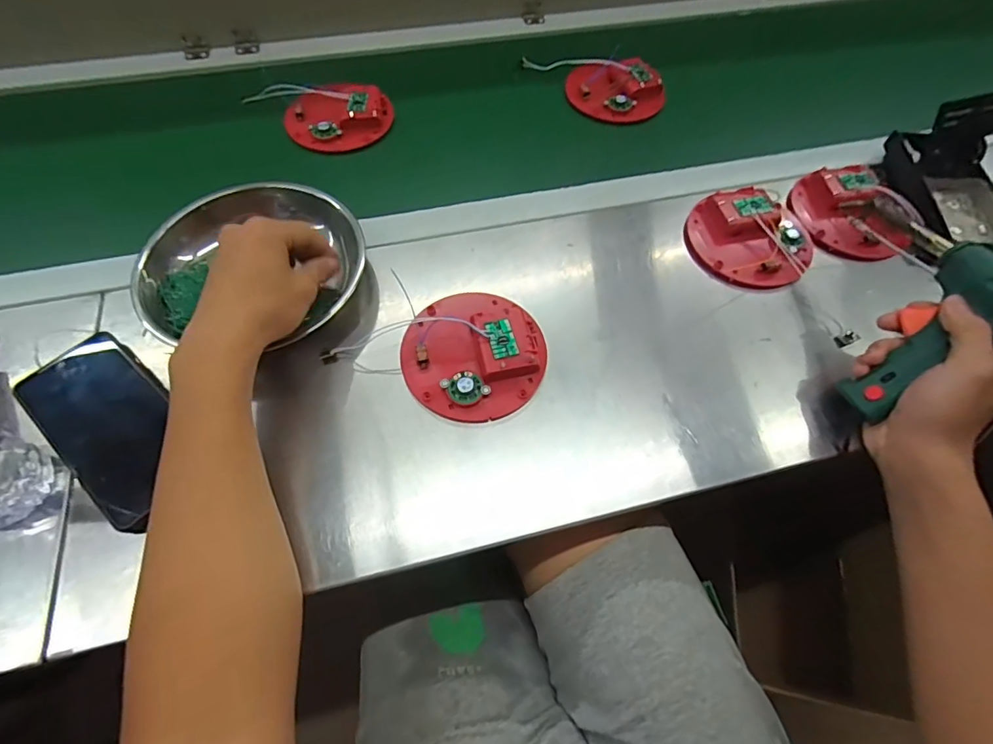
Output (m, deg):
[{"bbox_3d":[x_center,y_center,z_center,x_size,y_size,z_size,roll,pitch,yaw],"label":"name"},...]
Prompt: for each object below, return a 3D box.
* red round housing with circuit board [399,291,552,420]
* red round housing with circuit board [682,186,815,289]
[{"bbox_3d":[-0.019,-0.020,0.406,0.118,0.026,0.121,1,62,-2],"label":"red round housing with circuit board"},{"bbox_3d":[0.255,-0.138,0.481,0.120,0.027,0.113,1,62,-2],"label":"red round housing with circuit board"}]

